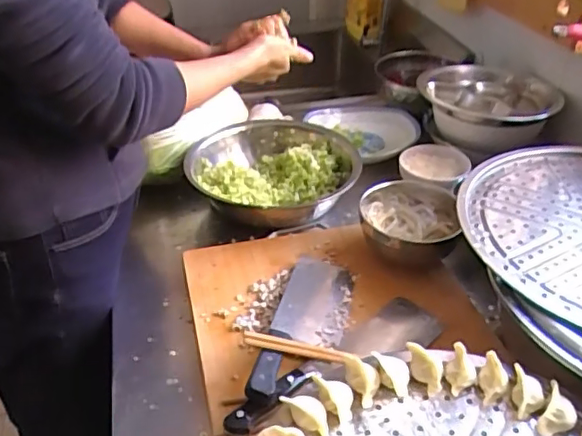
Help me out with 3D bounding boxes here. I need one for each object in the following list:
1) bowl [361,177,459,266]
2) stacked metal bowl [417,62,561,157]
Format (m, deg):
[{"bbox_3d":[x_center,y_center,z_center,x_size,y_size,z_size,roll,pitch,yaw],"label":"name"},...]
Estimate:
[{"bbox_3d":[0.166,0.008,0.828,0.130,0.059,0.139,0,36,0],"label":"bowl"},{"bbox_3d":[0.389,-0.215,1.148,0.247,0.104,0.253,0,36,0],"label":"stacked metal bowl"}]

